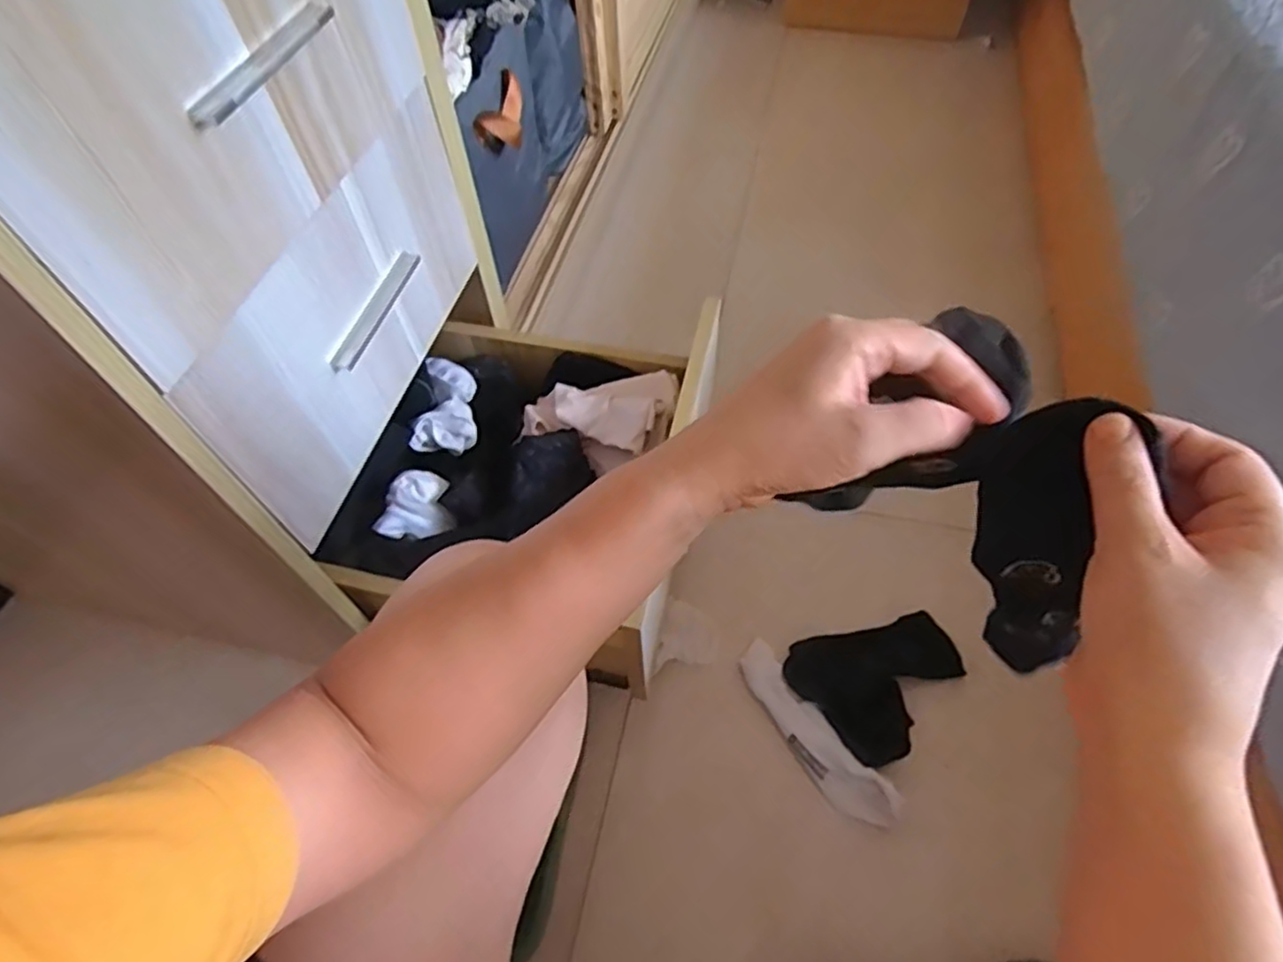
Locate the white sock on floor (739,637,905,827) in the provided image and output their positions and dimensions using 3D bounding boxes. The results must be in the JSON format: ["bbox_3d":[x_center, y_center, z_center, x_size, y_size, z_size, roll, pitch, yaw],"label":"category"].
[{"bbox_3d":[0.177,0.265,0.718,0.054,0.028,0.213,-30,61,-17],"label":"white sock on floor"}]

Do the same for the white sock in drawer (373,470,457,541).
[{"bbox_3d":[-0.216,0.022,0.646,0.067,0.039,0.052,-8,56,-3],"label":"white sock in drawer"}]

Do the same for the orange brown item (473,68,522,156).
[{"bbox_3d":[-0.168,-0.440,0.828,0.045,0.056,0.114,0,56,2],"label":"orange brown item"}]

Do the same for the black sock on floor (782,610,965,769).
[{"bbox_3d":[0.263,0.208,0.751,0.168,0.021,0.143,-33,61,-18],"label":"black sock on floor"}]

